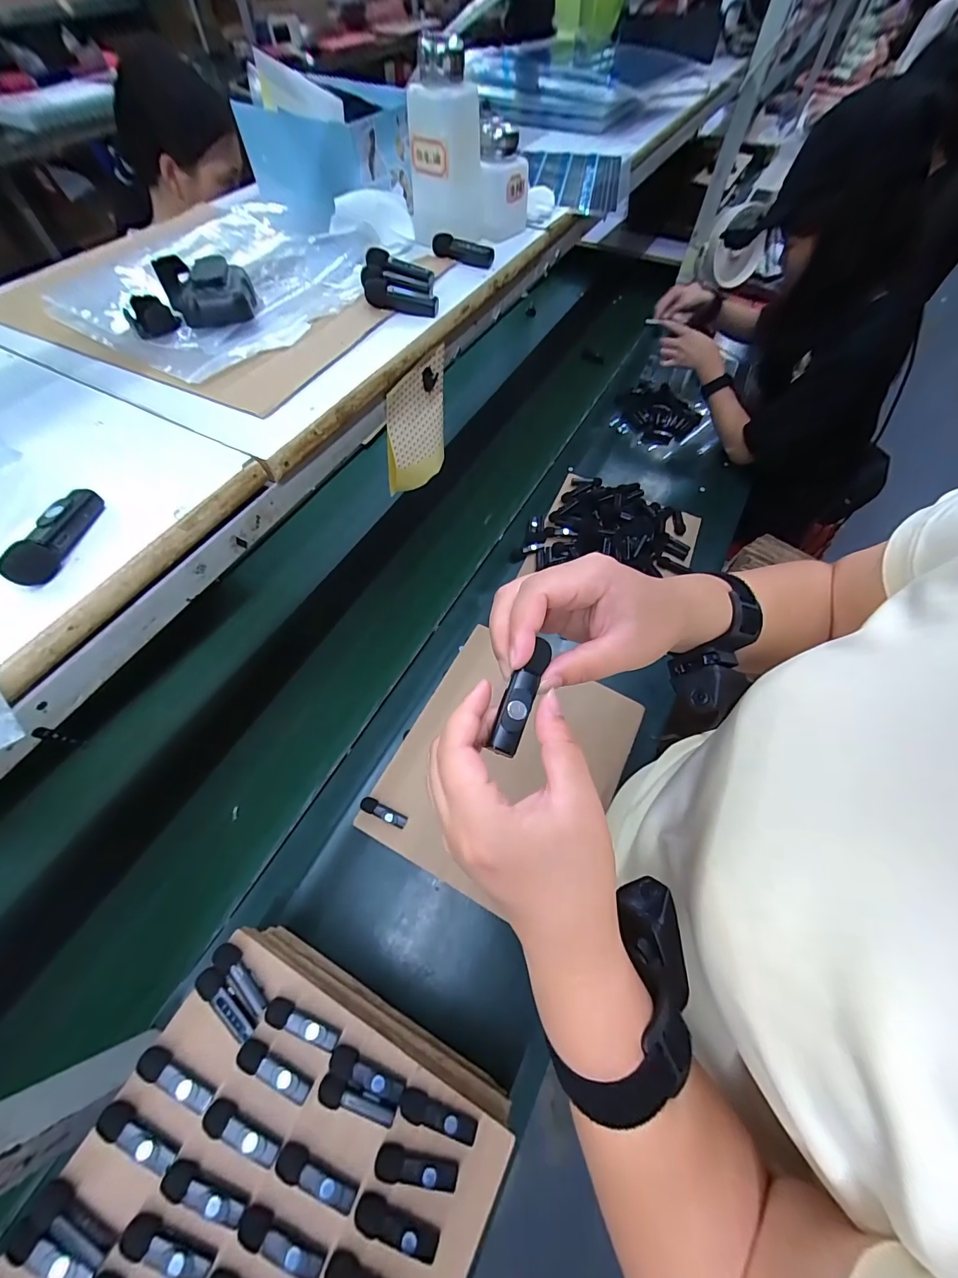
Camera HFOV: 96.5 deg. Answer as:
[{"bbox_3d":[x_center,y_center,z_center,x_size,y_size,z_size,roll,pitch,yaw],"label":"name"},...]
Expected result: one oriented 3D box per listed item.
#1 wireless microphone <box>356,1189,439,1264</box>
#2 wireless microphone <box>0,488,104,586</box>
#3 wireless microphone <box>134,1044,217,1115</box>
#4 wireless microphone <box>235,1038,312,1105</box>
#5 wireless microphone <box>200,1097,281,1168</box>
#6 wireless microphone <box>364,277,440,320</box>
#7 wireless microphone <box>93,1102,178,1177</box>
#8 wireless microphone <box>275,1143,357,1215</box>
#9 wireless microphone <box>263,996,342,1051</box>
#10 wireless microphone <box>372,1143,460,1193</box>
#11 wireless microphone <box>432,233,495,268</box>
[{"bbox_3d":[-0.063,0.447,0.323,0.066,0.015,0.018,21,62,11],"label":"wireless microphone"},{"bbox_3d":[-0.233,-0.058,0.235,0.014,0.018,0.064,4,60,2],"label":"wireless microphone"},{"bbox_3d":[-0.244,0.352,0.341,0.064,0.019,0.014,26,63,13],"label":"wireless microphone"},{"bbox_3d":[-0.170,0.357,0.352,0.066,0.011,0.019,27,64,14],"label":"wireless microphone"},{"bbox_3d":[-0.187,0.387,0.335,0.063,0.019,0.016,22,62,11],"label":"wireless microphone"},{"bbox_3d":[-0.070,-0.306,0.384,0.068,0.017,0.020,9,61,4],"label":"wireless microphone"},{"bbox_3d":[-0.261,0.380,0.325,0.064,0.017,0.016,26,63,13],"label":"wireless microphone"},{"bbox_3d":[-0.125,0.416,0.330,0.065,0.018,0.018,16,61,8],"label":"wireless microphone"},{"bbox_3d":[-0.152,0.332,0.368,0.065,0.016,0.018,17,62,9],"label":"wireless microphone"},{"bbox_3d":[-0.050,0.420,0.338,0.065,0.015,0.016,11,61,6],"label":"wireless microphone"},{"bbox_3d":[-0.019,-0.397,0.437,0.072,0.016,0.019,22,62,11],"label":"wireless microphone"}]

